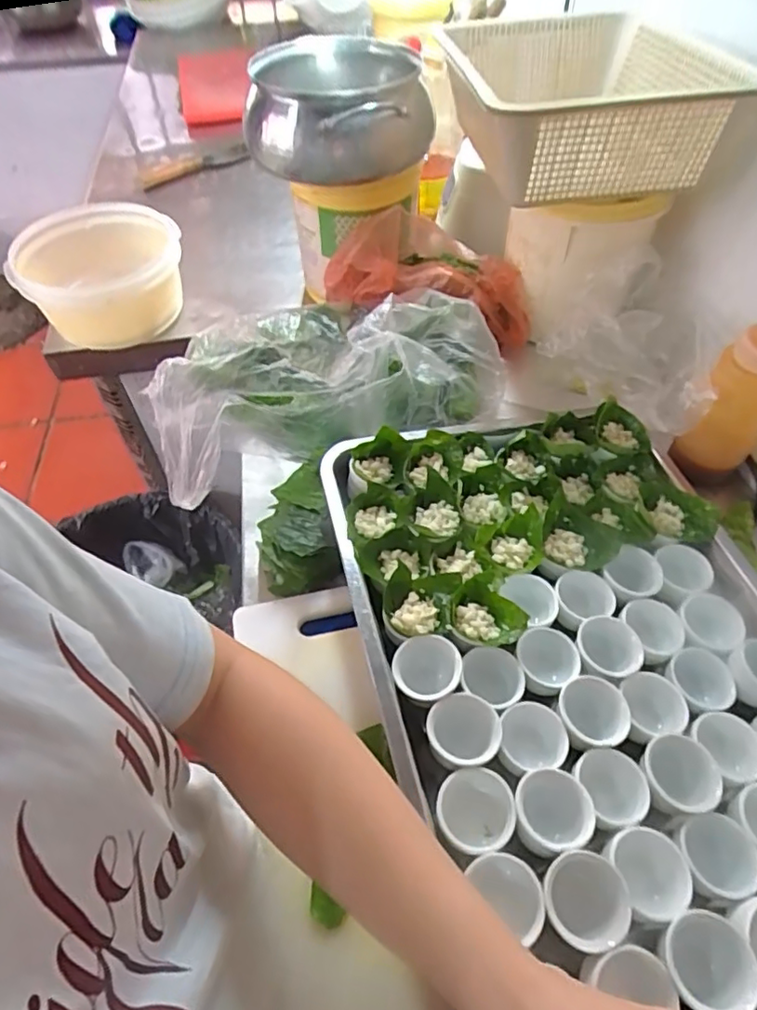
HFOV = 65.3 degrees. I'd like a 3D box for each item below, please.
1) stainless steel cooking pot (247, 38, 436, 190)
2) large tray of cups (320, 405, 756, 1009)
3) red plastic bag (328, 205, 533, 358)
[{"bbox_3d":[-0.048,-0.481,0.711,0.209,0.093,0.211,-1,53,1],"label":"stainless steel cooking pot"},{"bbox_3d":[0.169,0.113,0.466,0.343,0.056,0.479,-12,54,-8],"label":"large tray of cups"},{"bbox_3d":[0.063,-0.295,0.746,0.256,0.124,0.132,5,53,5],"label":"red plastic bag"}]

